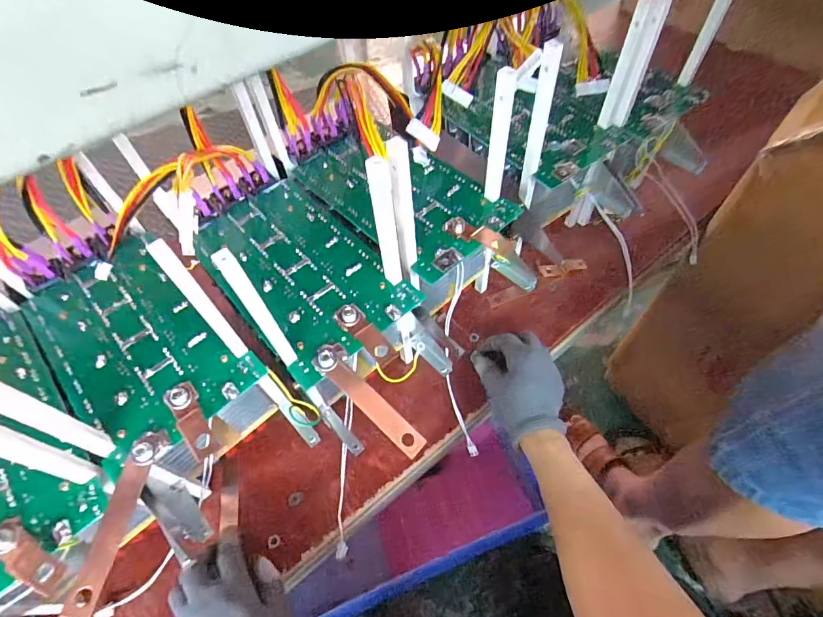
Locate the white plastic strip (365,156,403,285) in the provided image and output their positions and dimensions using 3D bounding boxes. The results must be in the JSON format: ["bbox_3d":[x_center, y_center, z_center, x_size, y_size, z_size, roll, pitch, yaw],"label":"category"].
[{"bbox_3d":[-0.020,-0.064,0.349,0.017,0.123,0.019,-7,56,-1],"label":"white plastic strip"}]

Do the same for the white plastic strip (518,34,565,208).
[{"bbox_3d":[0.126,-0.176,0.431,0.019,0.166,0.023,10,58,10],"label":"white plastic strip"}]

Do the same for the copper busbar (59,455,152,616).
[{"bbox_3d":[-0.206,0.155,0.296,0.017,0.004,0.095,17,59,-15],"label":"copper busbar"}]

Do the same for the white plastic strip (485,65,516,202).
[{"bbox_3d":[0.079,-0.150,0.392,0.016,0.130,0.011,8,58,9],"label":"white plastic strip"}]

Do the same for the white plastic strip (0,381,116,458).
[{"bbox_3d":[-0.236,0.068,0.274,0.016,0.126,0.014,26,62,19],"label":"white plastic strip"}]

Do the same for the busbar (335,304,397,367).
[{"bbox_3d":[-0.038,0.020,0.362,0.022,0.012,0.068,-38,62,-19],"label":"busbar"}]

